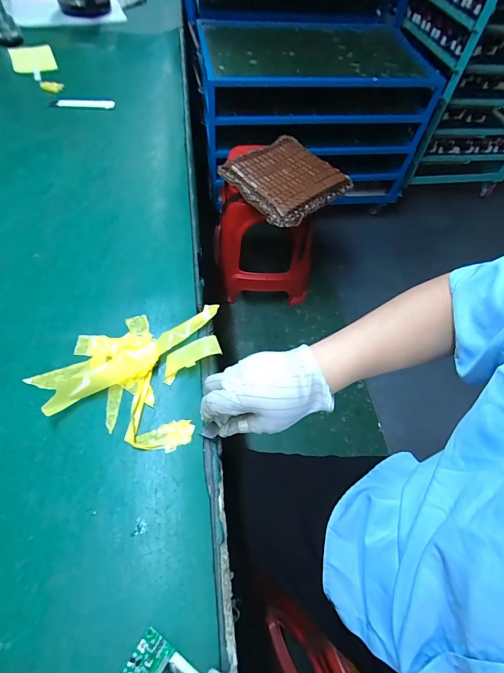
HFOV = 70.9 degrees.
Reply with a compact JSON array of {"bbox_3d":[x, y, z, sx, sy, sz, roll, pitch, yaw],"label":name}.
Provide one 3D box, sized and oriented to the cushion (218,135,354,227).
[{"bbox_3d":[0.100,-0.487,1.072,0.302,0.062,0.320,-34,65,-24],"label":"cushion"}]

